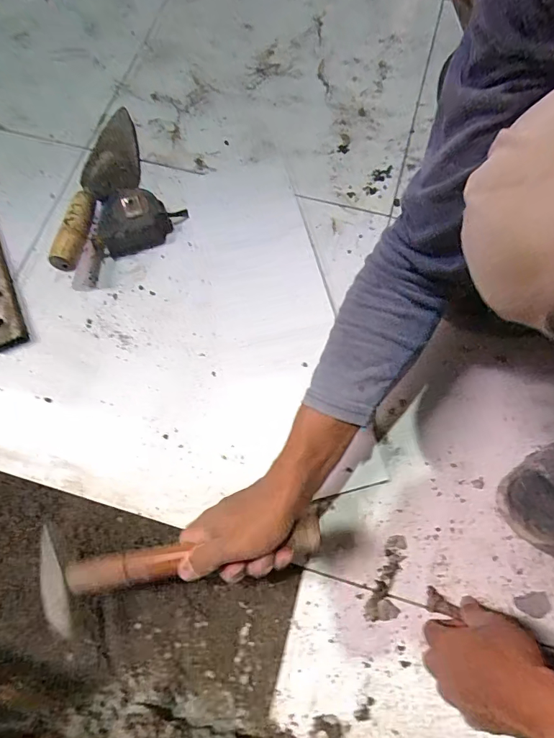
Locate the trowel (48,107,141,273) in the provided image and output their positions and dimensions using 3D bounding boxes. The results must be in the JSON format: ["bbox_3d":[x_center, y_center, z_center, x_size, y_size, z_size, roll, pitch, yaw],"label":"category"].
[{"bbox_3d":[-0.265,-0.271,0.603,0.086,0.054,0.306,2,58,2],"label":"trowel"}]

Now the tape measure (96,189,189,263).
[{"bbox_3d":[-0.201,-0.223,0.592,0.130,0.053,0.075,-24,73,-6],"label":"tape measure"}]

